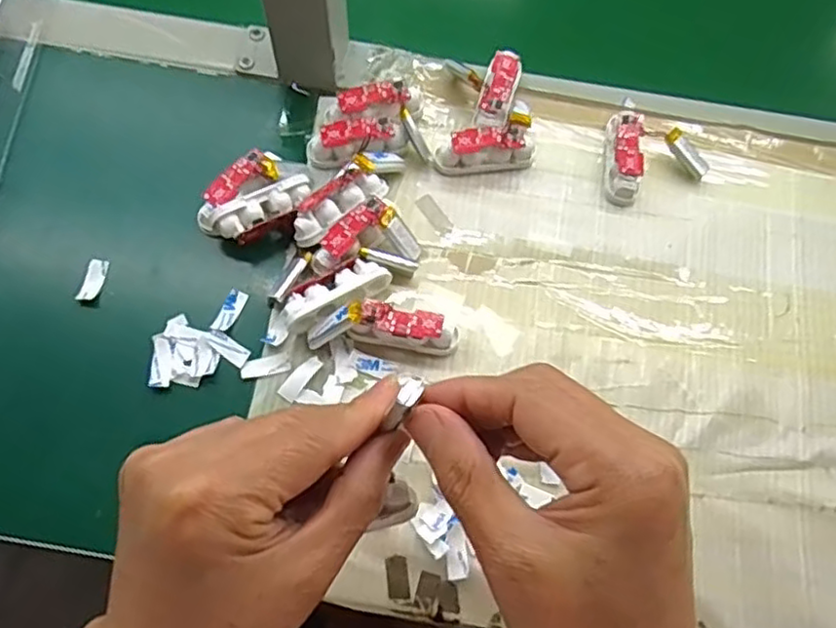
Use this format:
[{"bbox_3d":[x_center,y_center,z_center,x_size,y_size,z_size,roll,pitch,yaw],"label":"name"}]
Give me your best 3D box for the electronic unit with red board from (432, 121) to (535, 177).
[{"bbox_3d":[0.041,-0.101,0.410,0.061,0.022,0.019,-6,68,-5],"label":"electronic unit with red board"}]

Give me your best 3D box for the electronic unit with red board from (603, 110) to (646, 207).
[{"bbox_3d":[0.128,-0.098,0.413,0.020,0.021,0.057,9,68,1],"label":"electronic unit with red board"}]

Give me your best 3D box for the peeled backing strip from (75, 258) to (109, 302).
[{"bbox_3d":[-0.184,-0.019,0.377,0.011,0.004,0.026,13,68,3],"label":"peeled backing strip"}]

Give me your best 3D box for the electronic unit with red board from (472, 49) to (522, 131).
[{"bbox_3d":[0.051,-0.138,0.425,0.022,0.023,0.060,16,68,4],"label":"electronic unit with red board"}]

